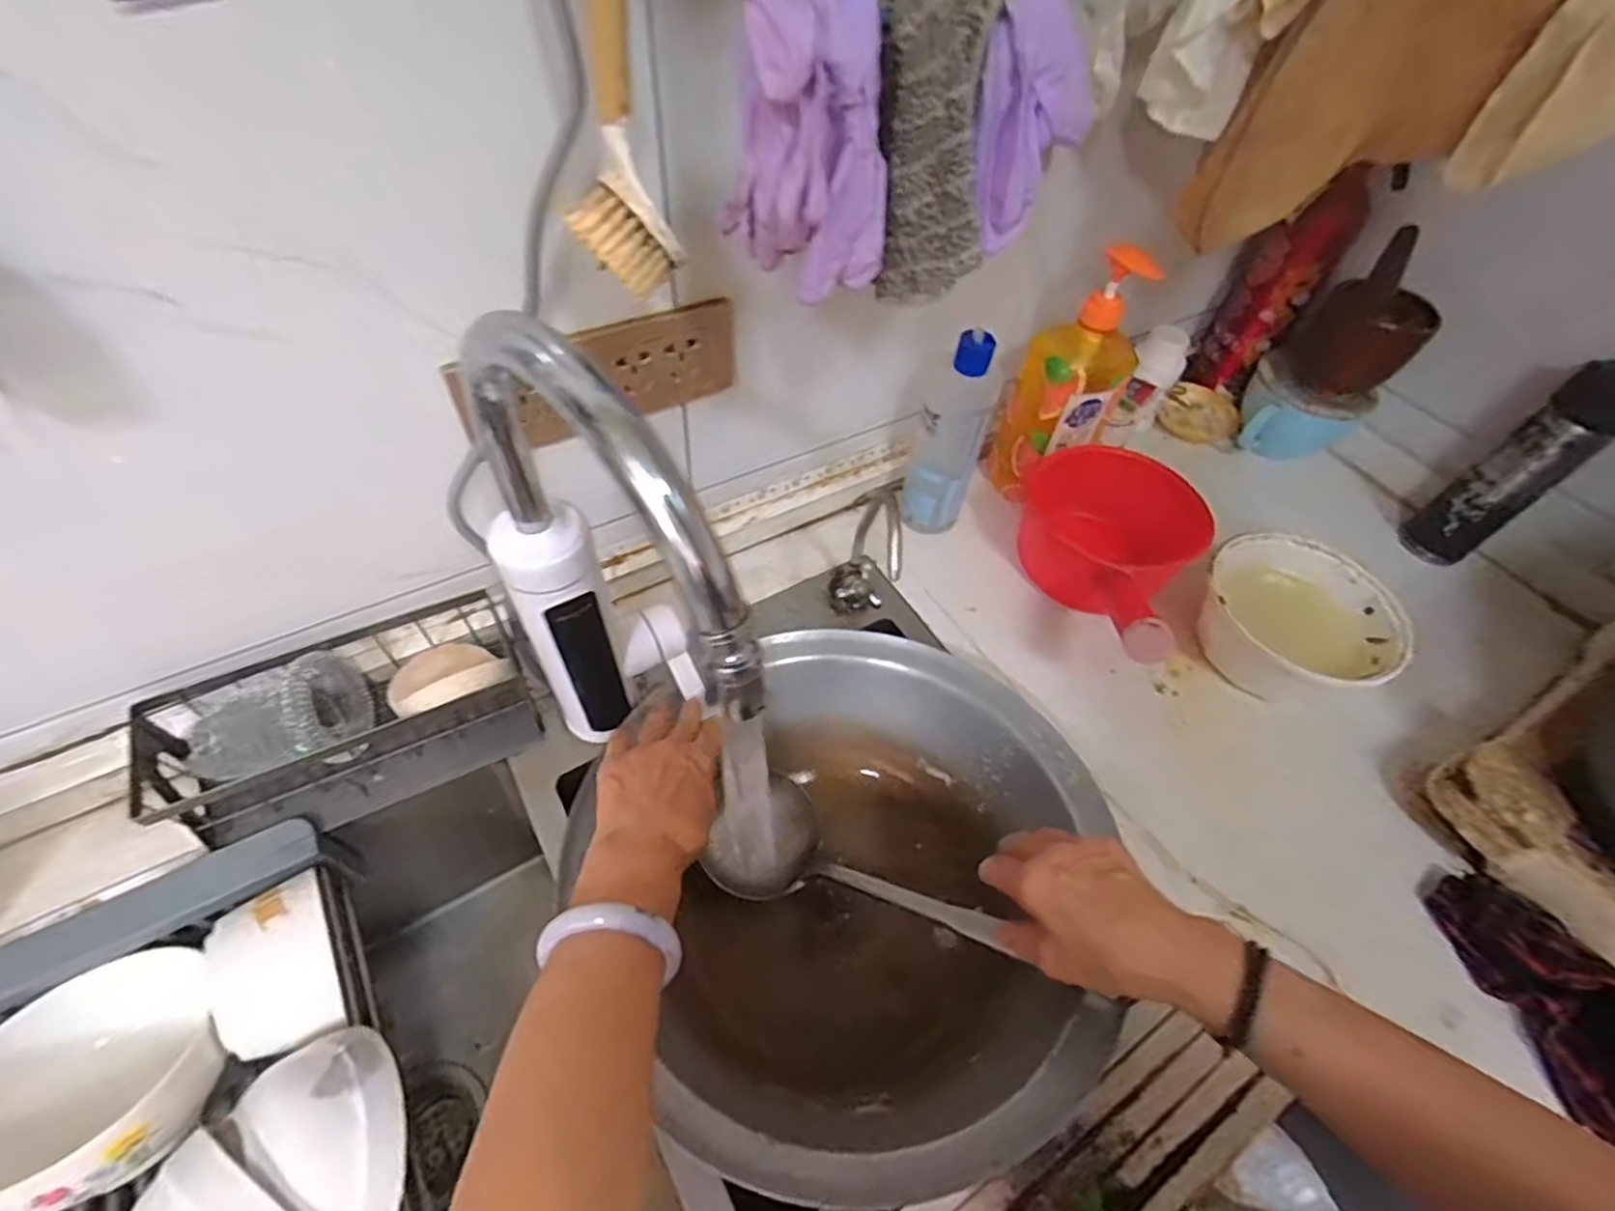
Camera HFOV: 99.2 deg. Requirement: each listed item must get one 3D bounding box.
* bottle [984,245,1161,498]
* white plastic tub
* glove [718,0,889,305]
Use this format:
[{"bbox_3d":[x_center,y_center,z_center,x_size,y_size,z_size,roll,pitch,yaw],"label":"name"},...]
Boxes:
[{"bbox_3d":[0.248,-0.210,0.673,0.096,0.271,0.055,25,56,14],"label":"bottle"},{"bbox_3d":[0.448,0.017,0.641,0.157,0.078,0.156,2,54,-3],"label":"white plastic tub"},{"bbox_3d":[0.004,-0.211,0.320,0.056,0.113,0.055,-36,64,-26],"label":"glove"}]

